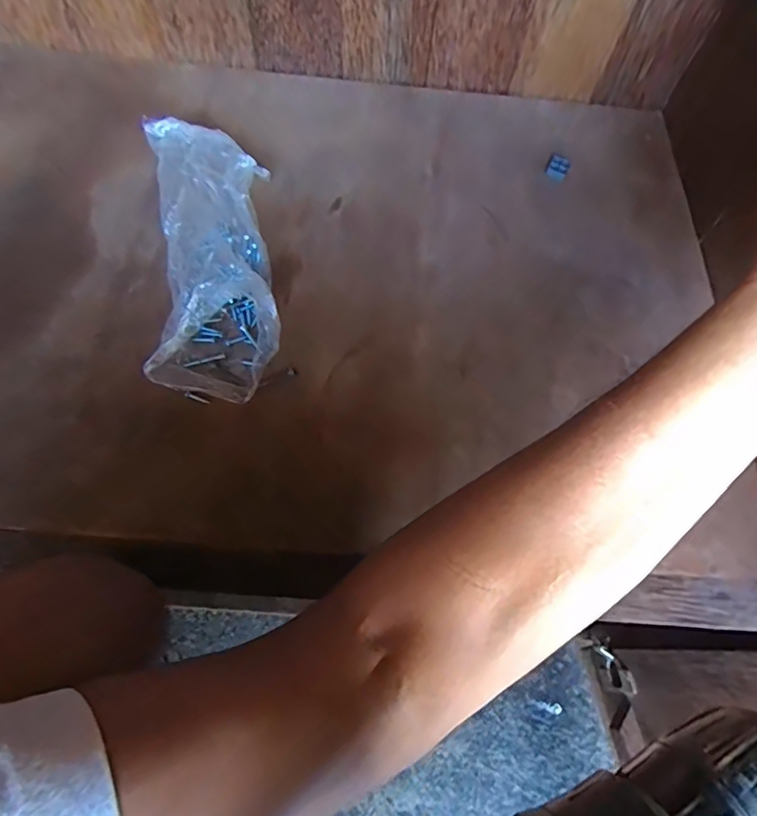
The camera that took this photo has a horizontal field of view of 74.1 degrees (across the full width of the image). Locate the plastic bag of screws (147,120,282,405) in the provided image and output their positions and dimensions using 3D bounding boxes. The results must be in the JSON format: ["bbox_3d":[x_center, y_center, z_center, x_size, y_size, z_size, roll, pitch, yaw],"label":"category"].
[{"bbox_3d":[-0.135,-0.131,0.401,0.094,0.047,0.264,-7,65,-7],"label":"plastic bag of screws"}]

